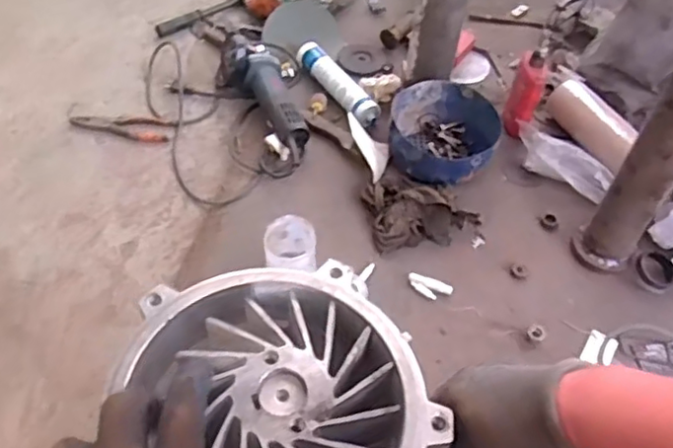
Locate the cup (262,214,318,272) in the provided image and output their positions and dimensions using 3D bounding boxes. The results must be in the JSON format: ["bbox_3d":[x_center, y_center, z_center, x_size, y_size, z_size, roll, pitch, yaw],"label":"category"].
[{"bbox_3d":[-0.067,0.044,0.960,0.076,0.079,0.081,-3,54,-7],"label":"cup"}]

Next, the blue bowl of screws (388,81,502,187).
[{"bbox_3d":[0.183,-0.156,1.148,0.196,0.079,0.217,19,55,12],"label":"blue bowl of screws"}]

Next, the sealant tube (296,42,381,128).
[{"bbox_3d":[-0.001,-0.269,1.247,0.056,0.048,0.240,-25,58,-19],"label":"sealant tube"}]

